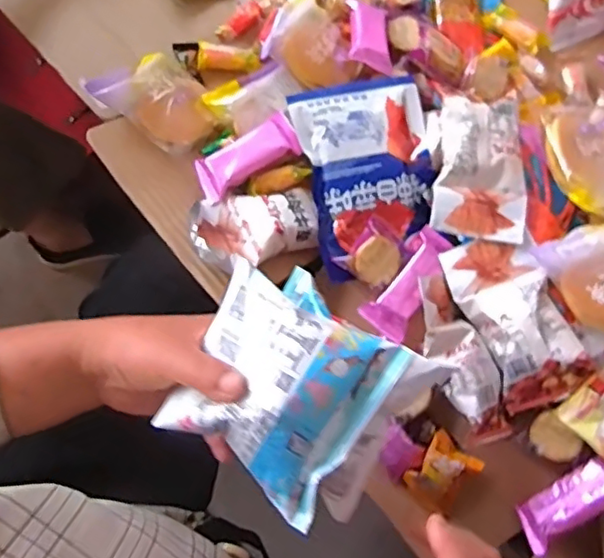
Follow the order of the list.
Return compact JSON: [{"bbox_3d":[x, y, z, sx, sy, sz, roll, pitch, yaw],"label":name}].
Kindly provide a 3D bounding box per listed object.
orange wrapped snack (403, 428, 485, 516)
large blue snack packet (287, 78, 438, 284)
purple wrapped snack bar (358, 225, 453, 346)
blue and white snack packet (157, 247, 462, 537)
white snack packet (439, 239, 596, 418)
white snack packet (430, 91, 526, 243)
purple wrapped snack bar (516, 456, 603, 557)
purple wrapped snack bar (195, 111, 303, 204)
[{"bbox_3d":[0.116,0.165,0.505,0.046,0.019,0.060,35,97,-1],"label":"orange wrapped snack"},{"bbox_3d":[0.061,-0.095,0.536,0.114,0.041,0.162,-12,74,-2],"label":"large blue snack packet"},{"bbox_3d":[0.091,0.002,0.524,0.041,0.012,0.098,30,88,11],"label":"purple wrapped snack bar"},{"bbox_3d":[-0.004,0.065,0.370,0.138,0.062,0.125,34,75,12],"label":"blue and white snack packet"},{"bbox_3d":[0.171,0.028,0.479,0.067,0.021,0.139,-16,74,-4],"label":"white snack packet"},{"bbox_3d":[0.151,-0.095,0.510,0.078,0.038,0.126,8,74,3],"label":"white snack packet"},{"bbox_3d":[0.205,0.171,0.462,0.085,0.025,0.032,-40,73,14],"label":"purple wrapped snack bar"},{"bbox_3d":[-0.049,-0.108,0.533,0.095,0.014,0.040,-31,76,-8],"label":"purple wrapped snack bar"}]

